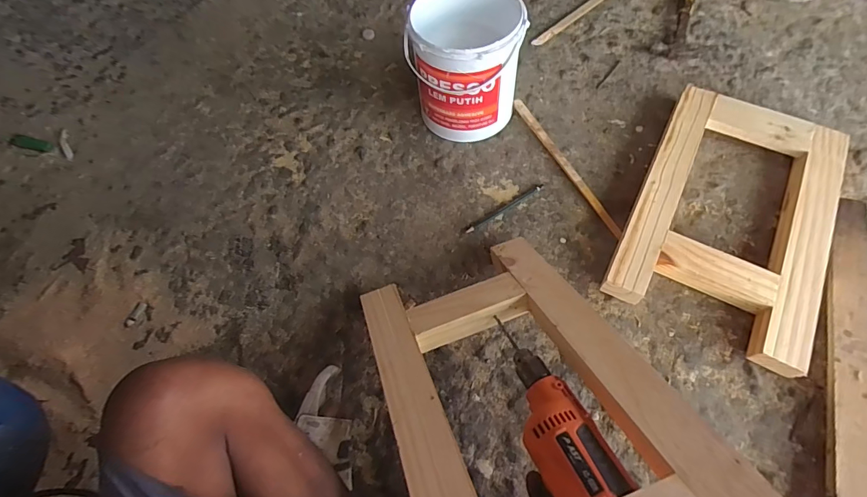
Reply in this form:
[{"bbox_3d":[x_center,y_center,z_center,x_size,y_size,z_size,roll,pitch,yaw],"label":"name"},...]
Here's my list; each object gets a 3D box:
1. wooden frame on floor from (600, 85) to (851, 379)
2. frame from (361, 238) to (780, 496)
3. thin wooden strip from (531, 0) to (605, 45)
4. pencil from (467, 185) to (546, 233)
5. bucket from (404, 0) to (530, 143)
[{"bbox_3d":[0.461,-0.058,0.657,0.261,0.047,0.437,26,67,15],"label":"wooden frame on floor"},{"bbox_3d":[0.081,0.142,0.449,0.255,0.029,0.425,-20,33,-8],"label":"frame"},{"bbox_3d":[0.357,-0.547,0.931,0.384,0.006,0.028,-39,68,-16],"label":"thin wooden strip"},{"bbox_3d":[0.120,-0.068,0.698,0.154,0.006,0.009,-30,65,-12],"label":"pencil"},{"bbox_3d":[0.051,-0.316,0.731,0.177,0.196,0.178,-1,63,2],"label":"bucket"}]

